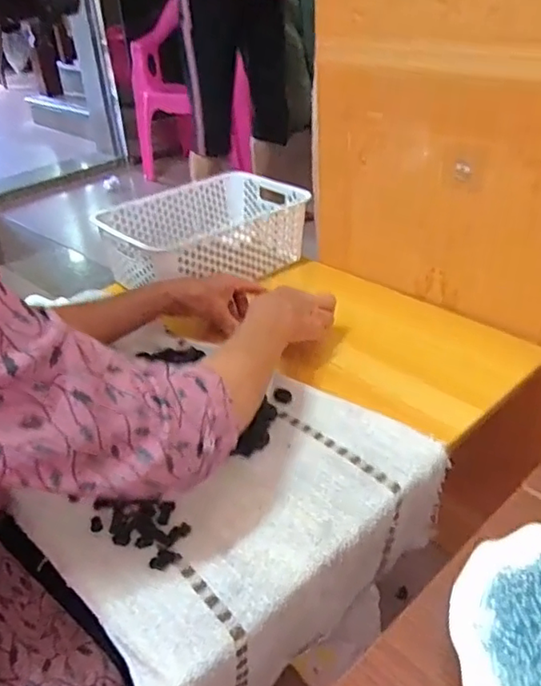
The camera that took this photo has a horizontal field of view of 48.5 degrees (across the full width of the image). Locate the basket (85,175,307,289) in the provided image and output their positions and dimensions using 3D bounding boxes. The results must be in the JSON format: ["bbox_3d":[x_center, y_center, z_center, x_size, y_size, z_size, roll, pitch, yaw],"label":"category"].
[{"bbox_3d":[-0.104,-0.174,0.969,0.306,0.097,0.197,-25,40,-30],"label":"basket"}]

